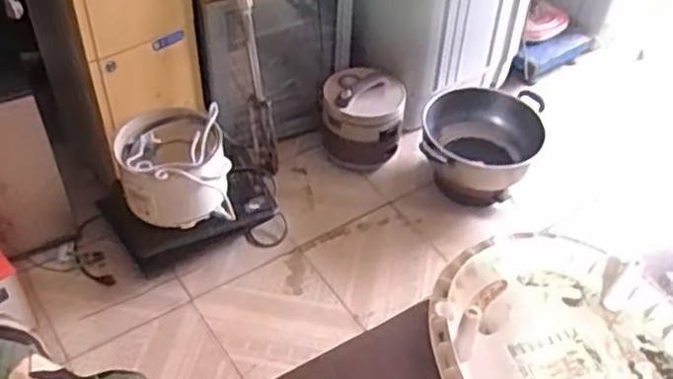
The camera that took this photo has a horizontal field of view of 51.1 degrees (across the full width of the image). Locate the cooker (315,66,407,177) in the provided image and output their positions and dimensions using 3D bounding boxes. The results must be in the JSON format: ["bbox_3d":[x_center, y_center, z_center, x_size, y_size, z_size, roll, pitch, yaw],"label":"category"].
[{"bbox_3d":[0.060,-0.186,1.852,0.206,0.240,0.195,-1,48,-8],"label":"cooker"}]

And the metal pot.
[{"bbox_3d":[0.360,-0.110,1.805,0.281,0.197,0.263,4,47,-4],"label":"metal pot"}]

